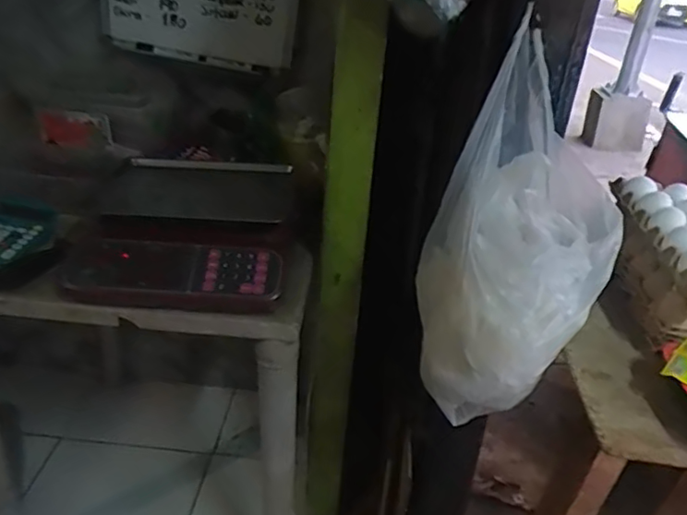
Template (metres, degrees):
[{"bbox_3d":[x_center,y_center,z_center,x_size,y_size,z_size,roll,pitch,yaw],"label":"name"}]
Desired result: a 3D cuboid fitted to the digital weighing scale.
[{"bbox_3d":[-0.256,-0.051,0.957,0.324,0.095,0.332,1,30,-4],"label":"digital weighing scale"}]

